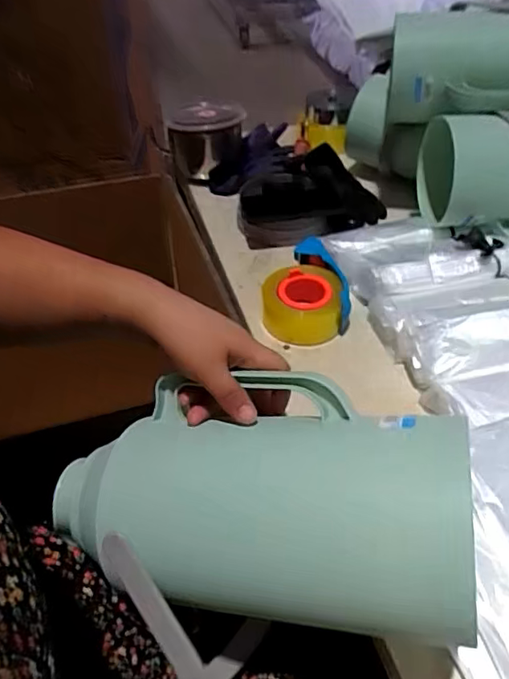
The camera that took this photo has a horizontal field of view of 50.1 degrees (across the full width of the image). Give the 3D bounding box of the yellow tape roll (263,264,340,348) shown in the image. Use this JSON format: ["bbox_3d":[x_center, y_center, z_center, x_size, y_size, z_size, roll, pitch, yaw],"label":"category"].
[{"bbox_3d":[0.063,-0.047,0.742,0.102,0.059,0.109,-1,42,1],"label":"yellow tape roll"}]

